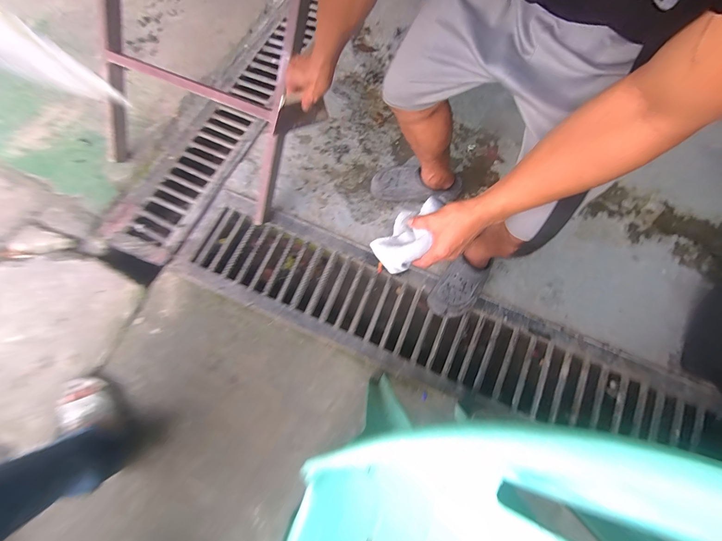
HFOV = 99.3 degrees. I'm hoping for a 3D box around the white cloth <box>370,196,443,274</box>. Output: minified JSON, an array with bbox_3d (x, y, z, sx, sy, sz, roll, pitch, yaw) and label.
[{"bbox_3d":[0.093,-0.067,0.560,0.158,0.050,0.099,-48,54,6],"label":"white cloth"}]

